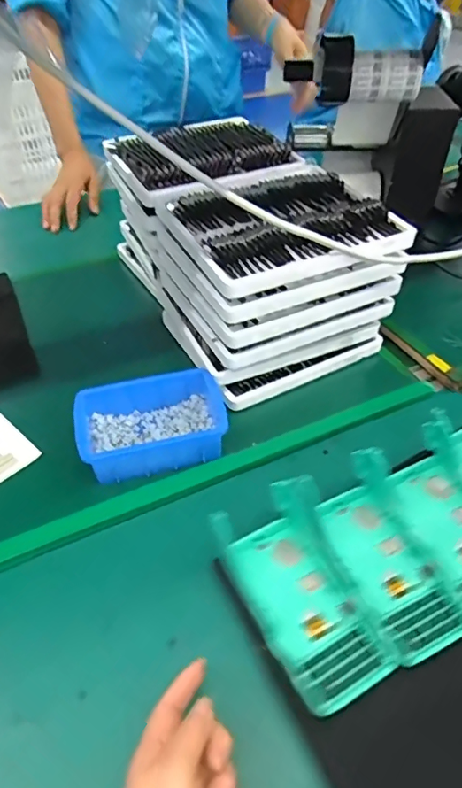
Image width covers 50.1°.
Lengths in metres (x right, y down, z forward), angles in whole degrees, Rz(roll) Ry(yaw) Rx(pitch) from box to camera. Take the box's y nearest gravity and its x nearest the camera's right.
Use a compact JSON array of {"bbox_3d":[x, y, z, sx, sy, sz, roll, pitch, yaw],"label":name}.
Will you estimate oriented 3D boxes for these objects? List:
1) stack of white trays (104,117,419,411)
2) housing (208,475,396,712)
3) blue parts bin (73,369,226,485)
[{"bbox_3d":[0.007,-0.201,0.655,0.229,0.175,0.394,-20,50,-17],"label":"stack of white trays"},{"bbox_3d":[0.059,0.155,0.416,0.087,0.055,0.178,-19,50,-16],"label":"housing"},{"bbox_3d":[-0.084,0.031,0.526,0.152,0.053,0.099,-12,48,-11],"label":"blue parts bin"}]

